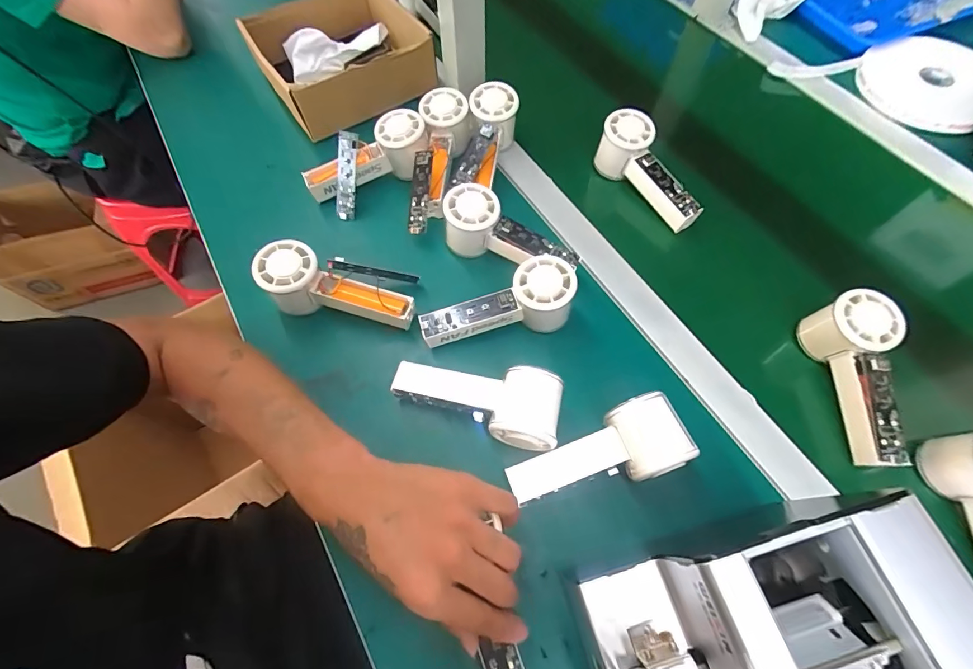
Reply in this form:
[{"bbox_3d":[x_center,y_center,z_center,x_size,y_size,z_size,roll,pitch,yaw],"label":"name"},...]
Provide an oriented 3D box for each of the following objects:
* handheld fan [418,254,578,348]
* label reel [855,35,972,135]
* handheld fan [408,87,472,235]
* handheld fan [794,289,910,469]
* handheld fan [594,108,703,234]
[{"bbox_3d":[0.015,-0.021,0.409,0.147,0.054,0.054,-18,65,7],"label":"handheld fan"},{"bbox_3d":[0.616,-0.350,0.577,0.154,0.026,0.171,-37,70,-16],"label":"label reel"},{"bbox_3d":[-0.052,-0.197,0.481,0.053,0.052,0.171,4,65,2],"label":"handheld fan"},{"bbox_3d":[0.337,0.040,0.372,0.055,0.059,0.149,0,65,0],"label":"handheld fan"},{"bbox_3d":[0.191,-0.186,0.483,0.045,0.066,0.140,-36,69,-15],"label":"handheld fan"}]

